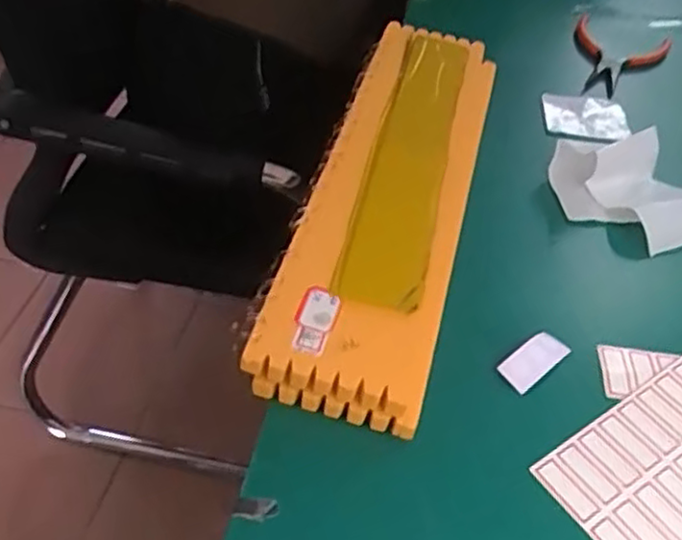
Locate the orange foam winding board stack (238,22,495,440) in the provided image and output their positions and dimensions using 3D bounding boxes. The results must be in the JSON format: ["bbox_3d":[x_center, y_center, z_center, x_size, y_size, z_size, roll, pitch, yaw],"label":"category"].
[{"bbox_3d":[0.035,-0.056,0.438,0.088,0.036,0.336,13,47,8],"label":"orange foam winding board stack"}]

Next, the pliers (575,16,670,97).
[{"bbox_3d":[0.230,-0.177,0.588,0.080,0.012,0.107,24,54,11],"label":"pliers"}]

